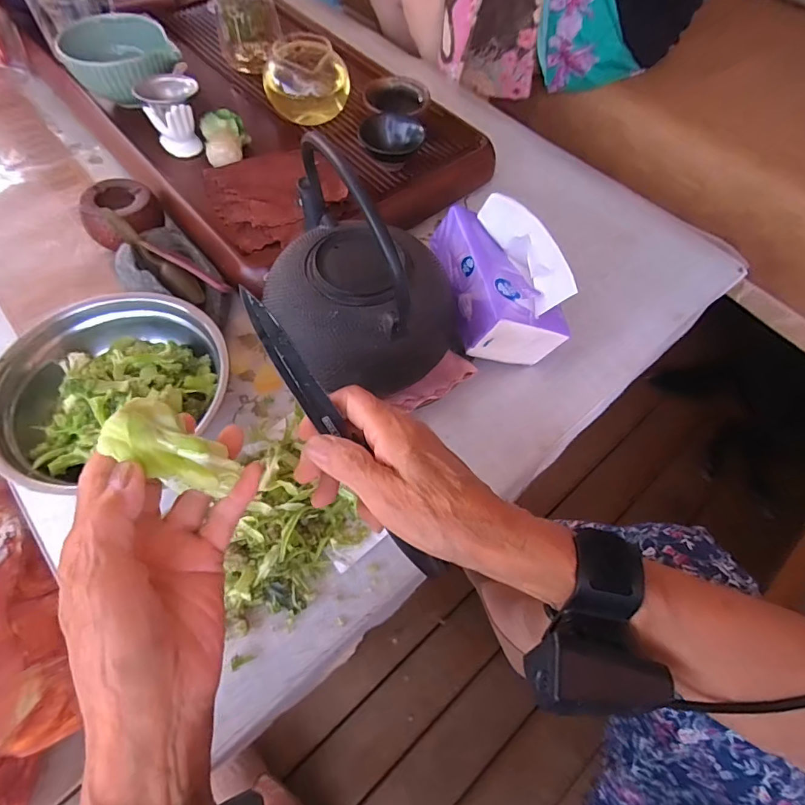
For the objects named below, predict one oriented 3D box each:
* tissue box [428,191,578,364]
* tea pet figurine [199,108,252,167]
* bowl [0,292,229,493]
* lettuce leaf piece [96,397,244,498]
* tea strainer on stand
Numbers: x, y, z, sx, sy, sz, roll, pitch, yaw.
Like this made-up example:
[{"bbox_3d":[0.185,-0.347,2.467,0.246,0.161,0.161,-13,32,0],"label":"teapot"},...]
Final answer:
[{"bbox_3d":[0.094,-0.125,0.465,0.094,0.116,0.157,-13,63,-10],"label":"tissue box"},{"bbox_3d":[-0.209,-0.310,0.541,0.050,0.035,0.056,-8,63,-7],"label":"tea pet figurine"},{"bbox_3d":[-0.260,-0.016,0.424,0.191,0.066,0.164,-23,65,-14],"label":"bowl"},{"bbox_3d":[-0.117,0.024,0.237,0.064,0.018,0.034,34,63,-11],"label":"lettuce leaf piece"},{"bbox_3d":[-0.271,-0.345,0.548,0.063,0.066,0.078,-14,64,-10],"label":"tea strainer on stand"}]

